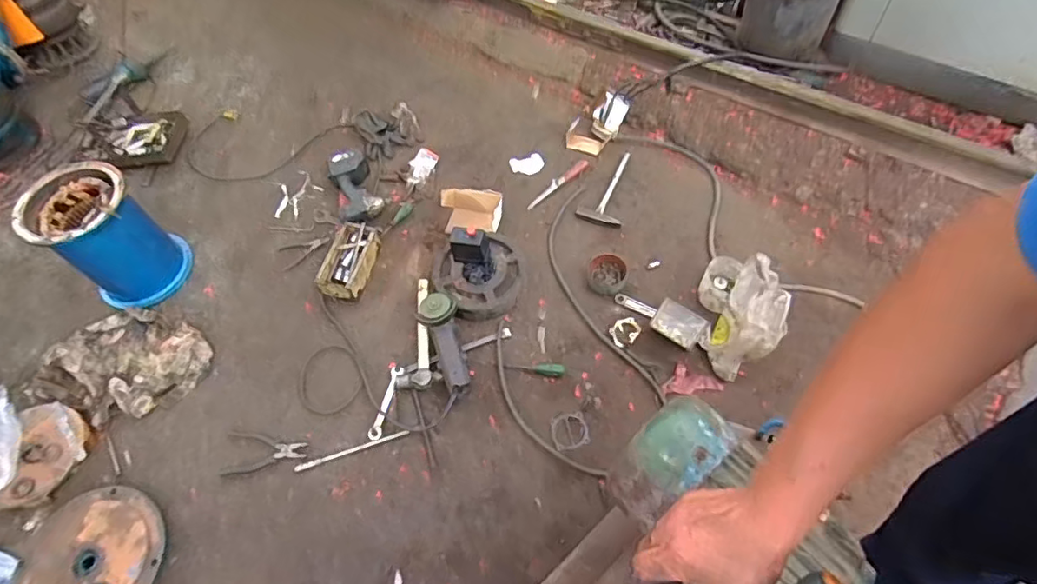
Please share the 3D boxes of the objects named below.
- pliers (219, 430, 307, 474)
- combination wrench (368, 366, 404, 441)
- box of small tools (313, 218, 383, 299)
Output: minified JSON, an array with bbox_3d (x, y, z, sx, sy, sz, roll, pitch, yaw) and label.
[{"bbox_3d":[-0.586,0.364,1.312,0.180,0.016,0.100,-7,58,0],"label":"pliers"},{"bbox_3d":[-0.317,0.264,1.357,0.033,0.014,0.180,9,59,10],"label":"combination wrench"},{"bbox_3d":[-0.465,-0.089,1.576,0.135,0.057,0.244,10,59,11],"label":"box of small tools"}]

